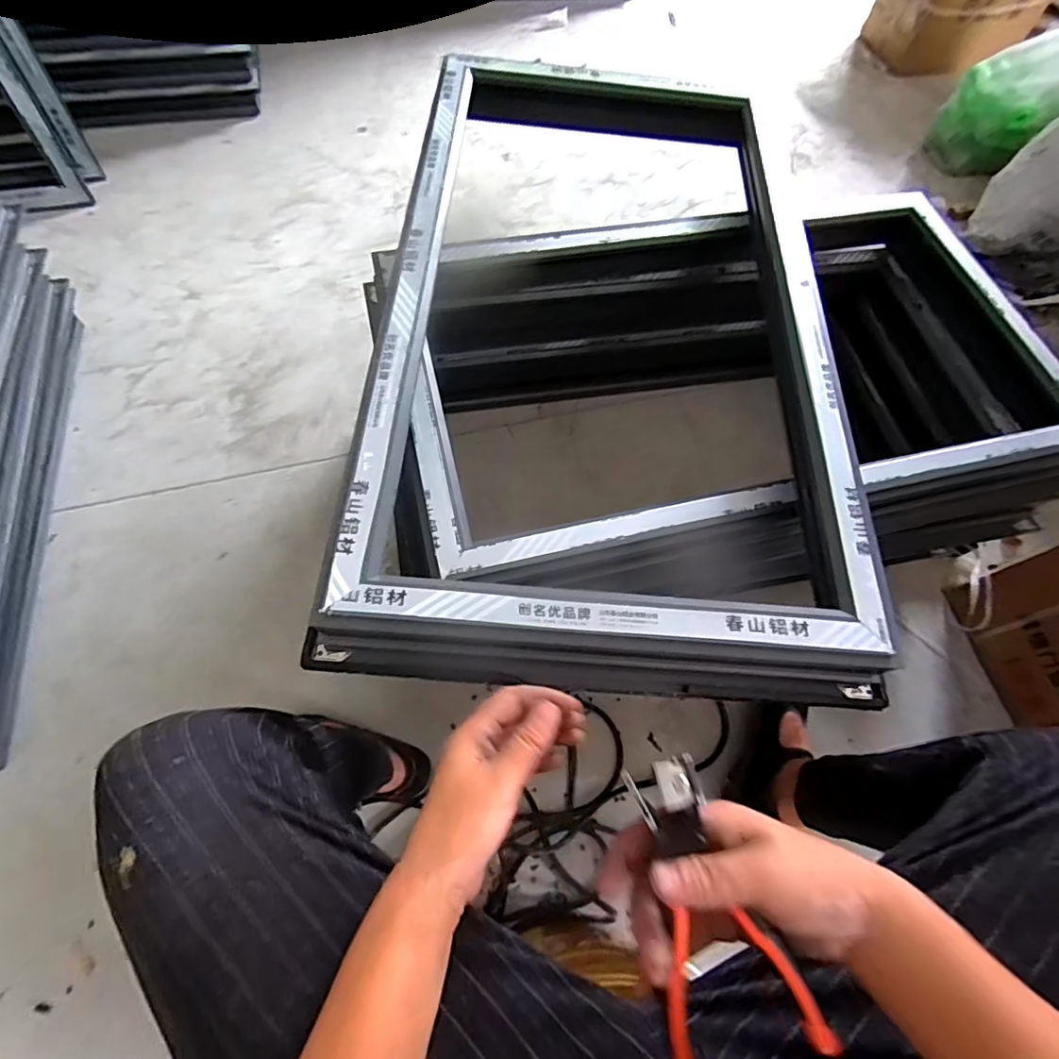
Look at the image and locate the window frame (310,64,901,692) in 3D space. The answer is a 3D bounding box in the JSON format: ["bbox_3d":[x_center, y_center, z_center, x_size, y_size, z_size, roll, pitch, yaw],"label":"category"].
[{"bbox_3d":[0.083,-0.232,0.626,0.516,0.064,0.783,3,66,-1],"label":"window frame"}]

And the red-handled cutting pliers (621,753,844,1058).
[{"bbox_3d":[0.102,0.209,0.291,0.086,0.017,0.166,-14,84,-8],"label":"red-handled cutting pliers"}]

